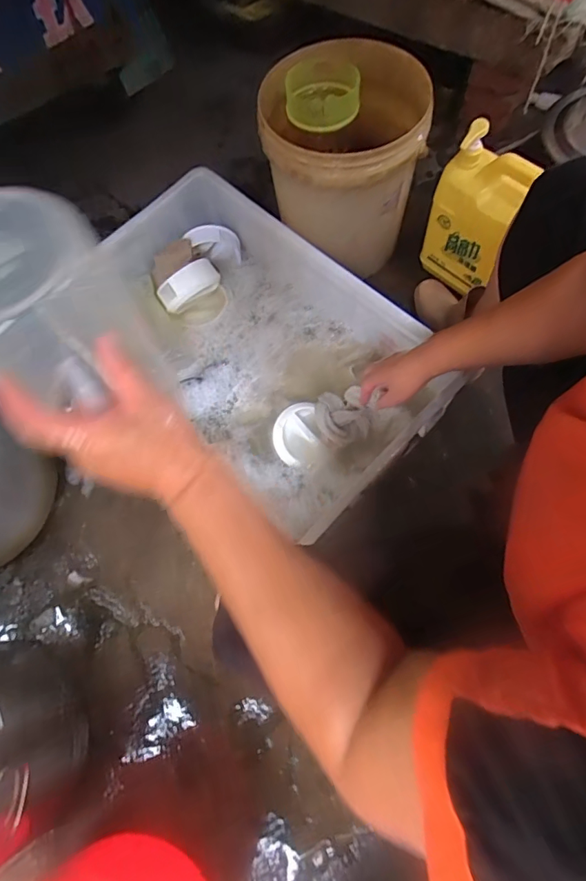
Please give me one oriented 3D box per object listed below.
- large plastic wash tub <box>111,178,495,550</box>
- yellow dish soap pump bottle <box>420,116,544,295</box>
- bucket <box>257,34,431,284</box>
[{"bbox_3d":[-0.078,-0.199,0.875,0.637,0.157,0.385,42,75,19],"label":"large plastic wash tub"},{"bbox_3d":[0.334,-0.409,0.872,0.155,0.292,0.068,39,74,18],"label":"yellow dish soap pump bottle"},{"bbox_3d":[0.090,-0.514,0.903,0.266,0.316,0.266,-1,66,3],"label":"bucket"}]

